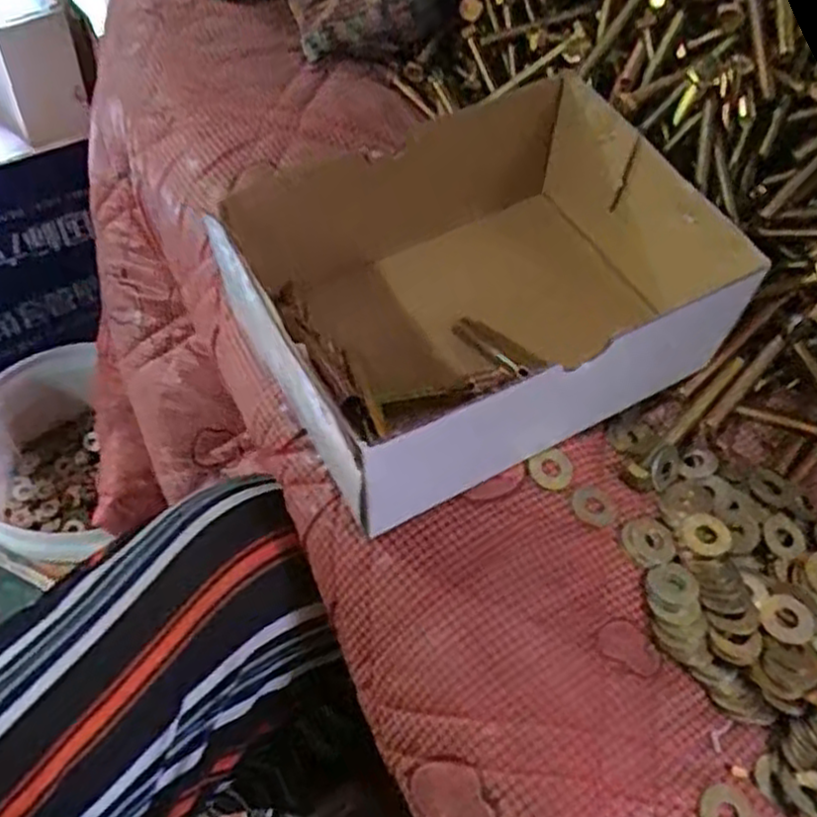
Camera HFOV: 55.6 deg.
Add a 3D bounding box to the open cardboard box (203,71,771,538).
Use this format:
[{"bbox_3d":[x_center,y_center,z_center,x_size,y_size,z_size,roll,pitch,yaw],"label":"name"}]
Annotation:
[{"bbox_3d":[0.029,-0.049,0.330,0.184,0.080,0.141,-24,58,-22],"label":"open cardboard box"}]

